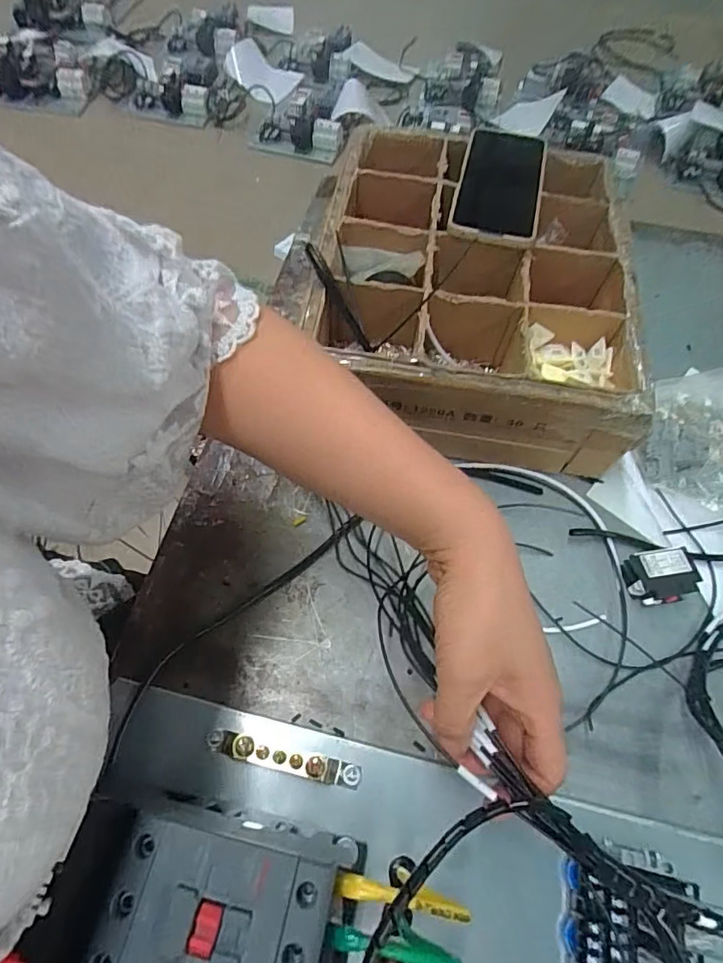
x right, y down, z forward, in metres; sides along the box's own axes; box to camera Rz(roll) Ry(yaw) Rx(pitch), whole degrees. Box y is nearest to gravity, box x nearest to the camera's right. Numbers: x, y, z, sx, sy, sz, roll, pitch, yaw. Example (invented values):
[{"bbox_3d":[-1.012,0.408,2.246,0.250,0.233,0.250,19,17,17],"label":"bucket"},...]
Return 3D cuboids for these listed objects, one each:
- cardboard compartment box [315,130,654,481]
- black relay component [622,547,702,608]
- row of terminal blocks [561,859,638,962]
[{"bbox_3d":[0.109,-0.191,0.491,0.269,0.099,0.329,8,60,3],"label":"cardboard compartment box"},{"bbox_3d":[0.238,0.076,0.404,0.051,0.024,0.039,-13,61,-9],"label":"black relay component"},{"bbox_3d":[0.131,0.251,0.285,0.027,0.036,0.051,12,60,6],"label":"row of terminal blocks"}]

